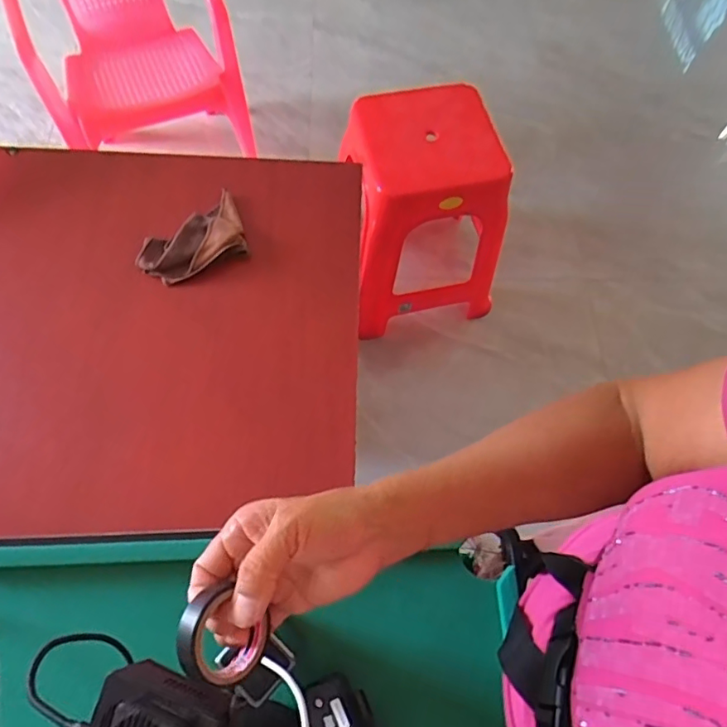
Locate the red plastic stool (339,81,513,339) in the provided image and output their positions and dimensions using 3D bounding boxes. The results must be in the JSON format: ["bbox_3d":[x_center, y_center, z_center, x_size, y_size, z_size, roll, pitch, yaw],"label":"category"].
[{"bbox_3d":[0.137,-0.340,1.248,0.331,0.432,0.328,-10,66,-7],"label":"red plastic stool"}]

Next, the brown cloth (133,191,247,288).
[{"bbox_3d":[-0.272,-0.199,0.855,0.169,0.029,0.132,-24,69,-13],"label":"brown cloth"}]

